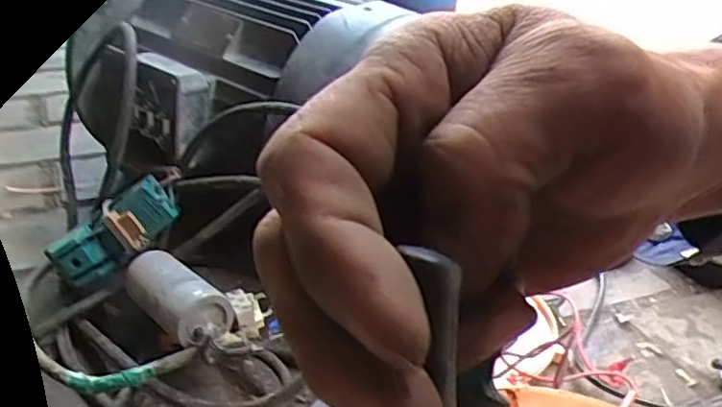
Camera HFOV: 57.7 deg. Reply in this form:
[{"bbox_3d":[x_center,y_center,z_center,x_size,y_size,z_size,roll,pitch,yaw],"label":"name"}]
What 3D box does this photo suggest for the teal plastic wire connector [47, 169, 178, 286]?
[{"bbox_3d":[-0.221,0.026,0.589,0.116,0.045,0.053,-39,45,-12],"label":"teal plastic wire connector"}]

